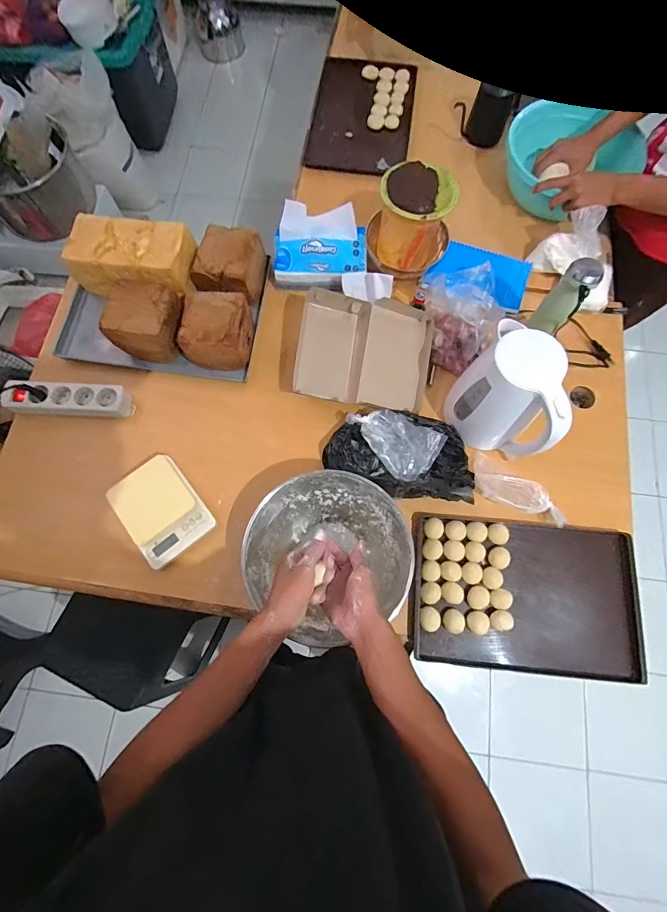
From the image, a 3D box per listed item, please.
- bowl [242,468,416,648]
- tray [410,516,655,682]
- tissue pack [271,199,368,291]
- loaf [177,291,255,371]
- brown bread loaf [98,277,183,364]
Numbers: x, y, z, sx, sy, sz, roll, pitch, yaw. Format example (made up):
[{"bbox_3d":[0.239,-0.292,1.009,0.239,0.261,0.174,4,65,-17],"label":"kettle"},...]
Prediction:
[{"bbox_3d":[-0.007,0.164,0.677,0.258,0.103,0.254,0,74,1],"label":"bowl"},{"bbox_3d":[0.327,0.239,0.698,0.377,0.032,0.246,5,75,2],"label":"tray"},{"bbox_3d":[-0.026,-0.426,0.824,0.189,0.098,0.145,11,75,4],"label":"tissue pack"},{"bbox_3d":[-0.223,-0.238,0.773,0.116,0.077,0.131,5,75,2],"label":"loaf"},{"bbox_3d":[-0.368,-0.269,0.796,0.125,0.111,0.138,11,75,4],"label":"brown bread loaf"}]

